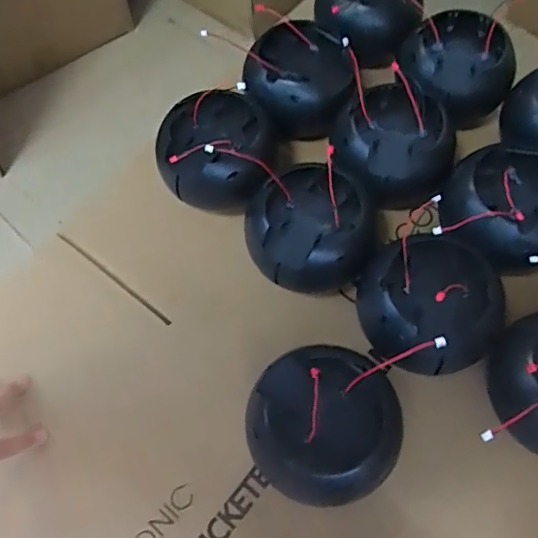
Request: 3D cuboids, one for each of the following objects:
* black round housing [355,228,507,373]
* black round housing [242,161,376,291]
[{"bbox_3d":[0.149,0.034,0.525,0.121,0.083,0.115,-1,65,2],"label":"black round housing"},{"bbox_3d":[0.041,-0.036,0.570,0.120,0.082,0.110,-1,65,2],"label":"black round housing"}]

